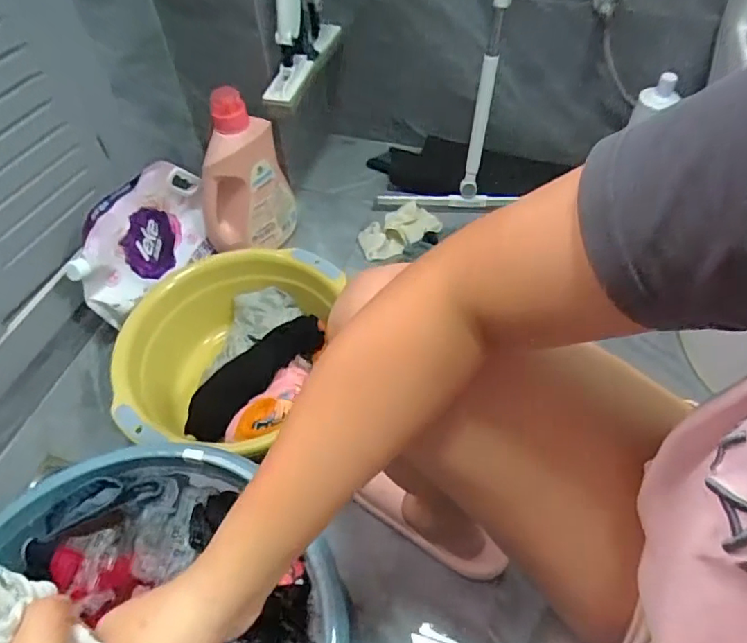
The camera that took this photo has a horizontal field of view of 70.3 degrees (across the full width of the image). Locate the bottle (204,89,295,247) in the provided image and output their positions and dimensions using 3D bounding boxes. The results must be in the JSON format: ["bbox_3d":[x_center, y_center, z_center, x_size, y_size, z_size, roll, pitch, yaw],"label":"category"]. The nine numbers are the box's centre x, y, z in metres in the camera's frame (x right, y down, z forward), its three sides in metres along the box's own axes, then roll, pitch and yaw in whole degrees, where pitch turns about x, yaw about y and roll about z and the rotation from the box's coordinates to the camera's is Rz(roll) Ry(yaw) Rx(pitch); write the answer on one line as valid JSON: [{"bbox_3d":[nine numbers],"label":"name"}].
[{"bbox_3d":[-0.244,-0.268,0.990,0.172,0.274,0.114,-11,53,-6],"label":"bottle"}]

